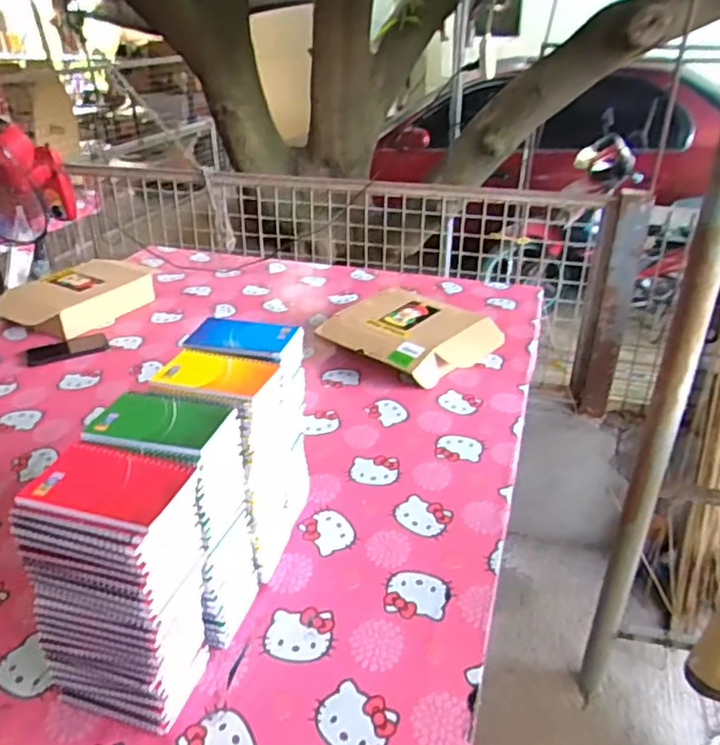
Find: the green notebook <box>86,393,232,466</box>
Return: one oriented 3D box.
[{"bbox_3d":[-0.207,0.051,0.637,0.130,0.006,0.101,7,30,13],"label":"green notebook"}]

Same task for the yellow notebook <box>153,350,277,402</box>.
[{"bbox_3d":[-0.167,0.002,0.720,0.130,0.007,0.086,7,30,13],"label":"yellow notebook"}]

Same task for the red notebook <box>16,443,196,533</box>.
[{"bbox_3d":[-0.225,0.099,0.553,0.128,0.008,0.087,7,30,13],"label":"red notebook"}]

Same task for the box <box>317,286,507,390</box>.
[{"bbox_3d":[0.100,-0.080,1.332,0.301,0.096,0.269,26,39,38],"label":"box"}]

